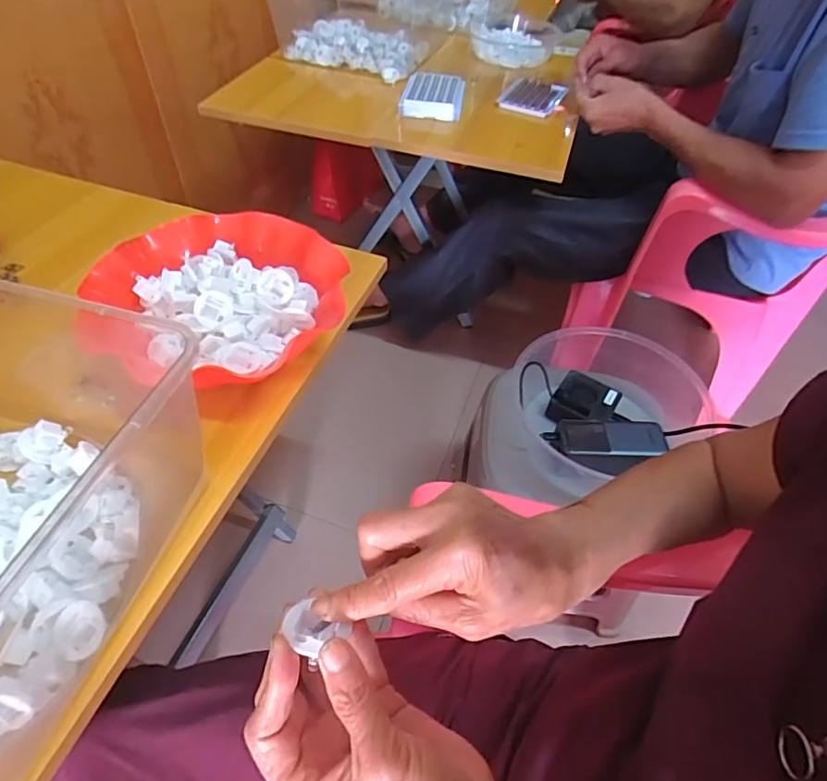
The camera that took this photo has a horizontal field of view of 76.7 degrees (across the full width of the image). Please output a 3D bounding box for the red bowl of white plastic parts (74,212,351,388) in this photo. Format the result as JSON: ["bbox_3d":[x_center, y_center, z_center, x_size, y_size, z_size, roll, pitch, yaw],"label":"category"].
[{"bbox_3d":[-0.176,-0.087,0.498,0.204,0.063,0.195,2,50,-2],"label":"red bowl of white plastic parts"}]

